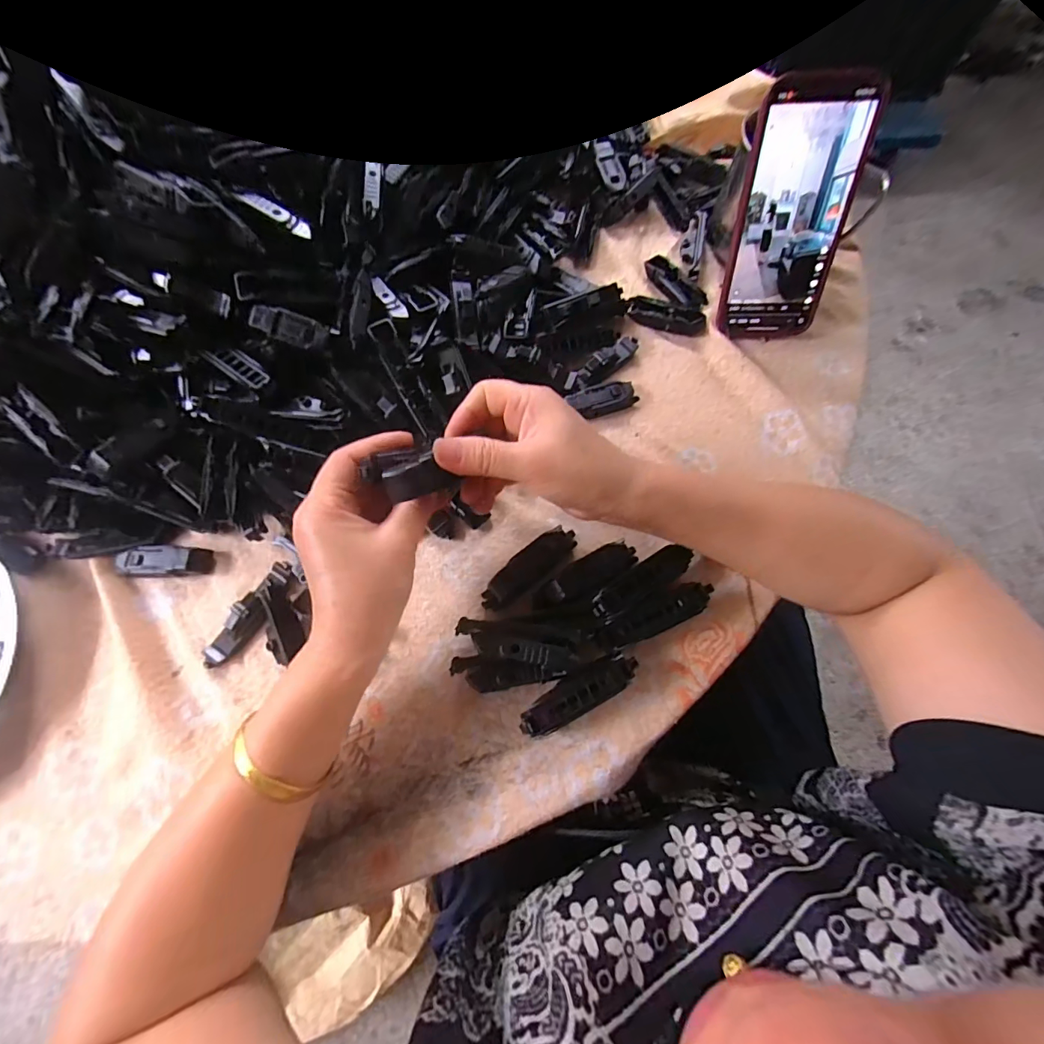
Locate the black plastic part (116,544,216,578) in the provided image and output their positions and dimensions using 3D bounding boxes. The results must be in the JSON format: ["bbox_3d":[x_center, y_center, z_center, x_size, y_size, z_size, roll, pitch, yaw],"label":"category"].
[{"bbox_3d":[-0.264,0.029,0.330,0.066,0.011,0.024,0,72,1],"label":"black plastic part"}]

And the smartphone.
[{"bbox_3d":[0.200,-0.223,0.331,0.075,0.162,0.007,6,38,9],"label":"smartphone"}]

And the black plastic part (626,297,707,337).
[{"bbox_3d":[0.125,-0.179,0.385,0.067,0.008,0.027,19,73,7],"label":"black plastic part"}]

